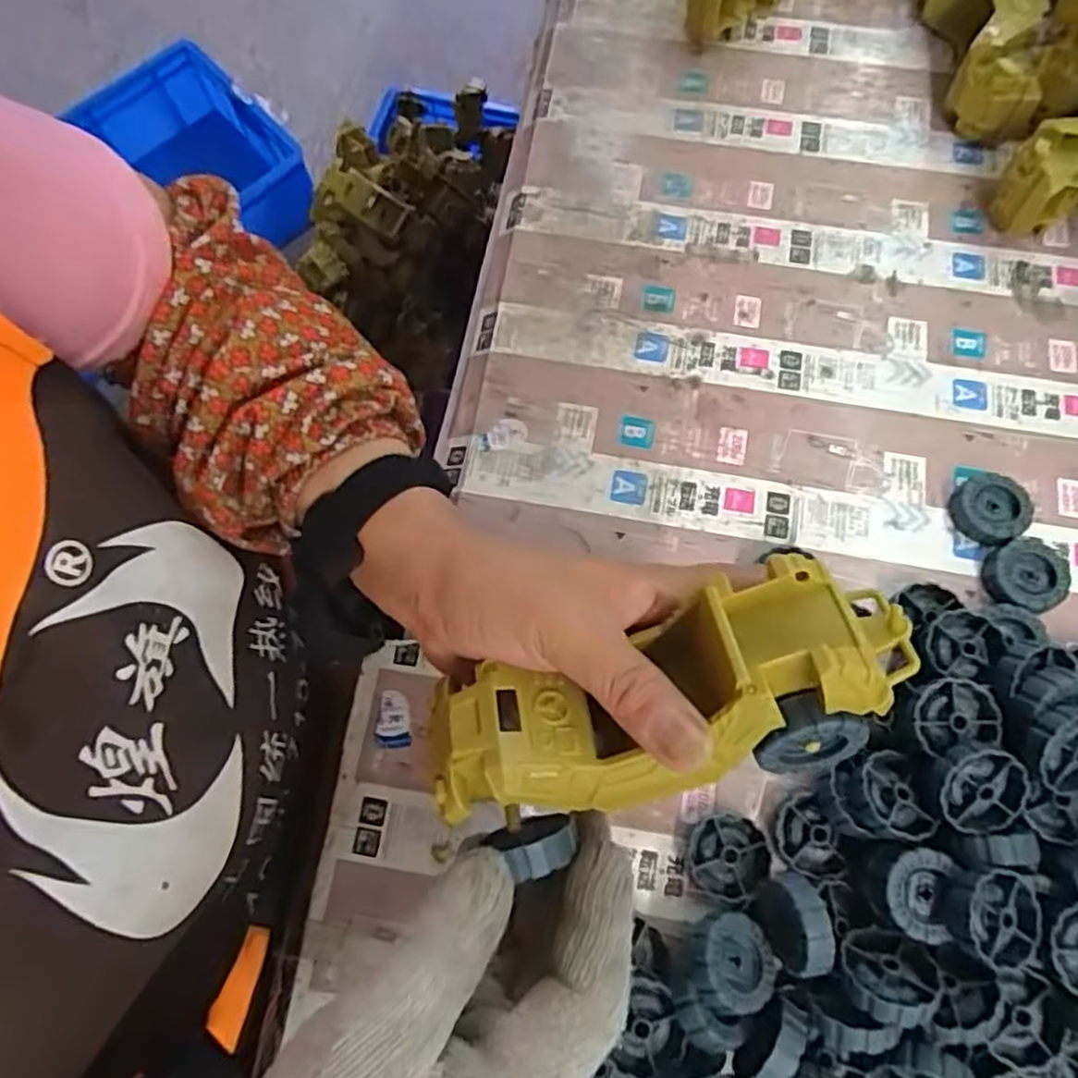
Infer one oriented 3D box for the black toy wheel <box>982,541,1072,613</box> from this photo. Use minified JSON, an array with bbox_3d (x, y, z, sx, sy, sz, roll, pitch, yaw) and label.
[{"bbox_3d":[0.256,0.021,0.389,0.043,0.016,0.036,-25,72,-7],"label":"black toy wheel"}]

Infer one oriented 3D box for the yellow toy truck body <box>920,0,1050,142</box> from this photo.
[{"bbox_3d":[0.298,-0.346,0.497,0.056,0.062,0.163,1,71,2],"label":"yellow toy truck body"}]

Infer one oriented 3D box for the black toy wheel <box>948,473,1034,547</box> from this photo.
[{"bbox_3d":[0.247,-0.016,0.402,0.037,0.016,0.037,-1,71,1],"label":"black toy wheel"}]

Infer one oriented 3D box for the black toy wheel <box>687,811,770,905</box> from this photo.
[{"bbox_3d":[0.091,0.154,0.356,0.035,0.010,0.038,-1,71,1],"label":"black toy wheel"}]

